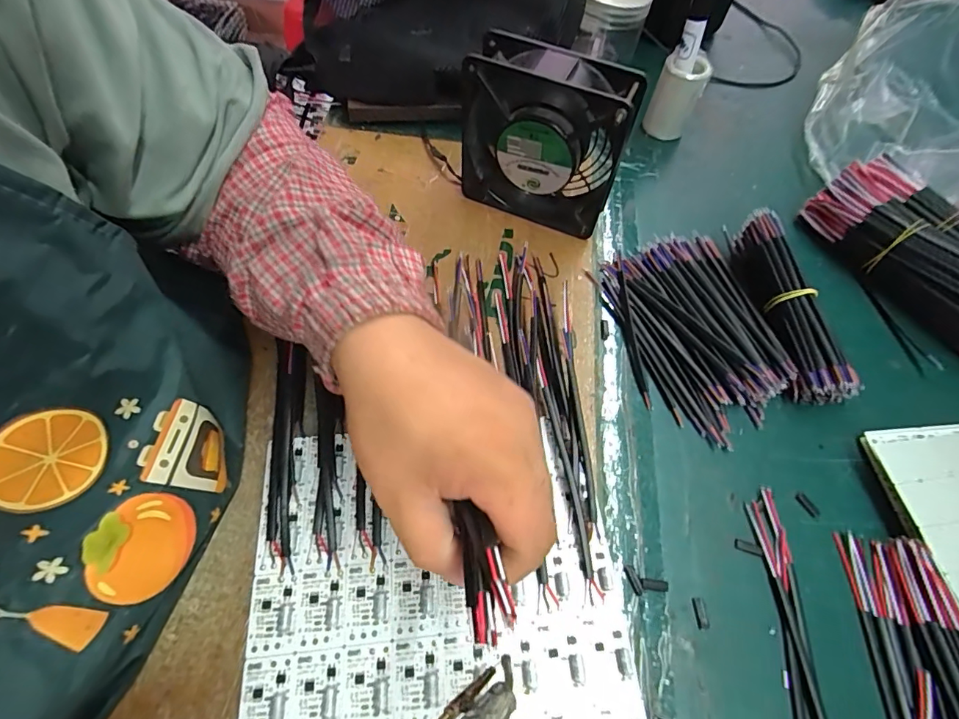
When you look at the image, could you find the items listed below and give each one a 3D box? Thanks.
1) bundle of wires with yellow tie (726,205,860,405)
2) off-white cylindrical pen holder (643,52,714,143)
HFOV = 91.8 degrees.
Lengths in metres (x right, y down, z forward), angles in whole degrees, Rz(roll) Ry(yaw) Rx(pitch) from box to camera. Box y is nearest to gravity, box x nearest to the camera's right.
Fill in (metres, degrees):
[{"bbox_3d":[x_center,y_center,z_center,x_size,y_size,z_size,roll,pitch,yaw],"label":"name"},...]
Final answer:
[{"bbox_3d":[0.228,-0.042,0.345,0.035,0.047,0.146,-6,62,-5],"label":"bundle of wires with yellow tie"},{"bbox_3d":[0.186,-0.249,0.445,0.041,0.067,0.031,20,63,8],"label":"off-white cylindrical pen holder"}]

